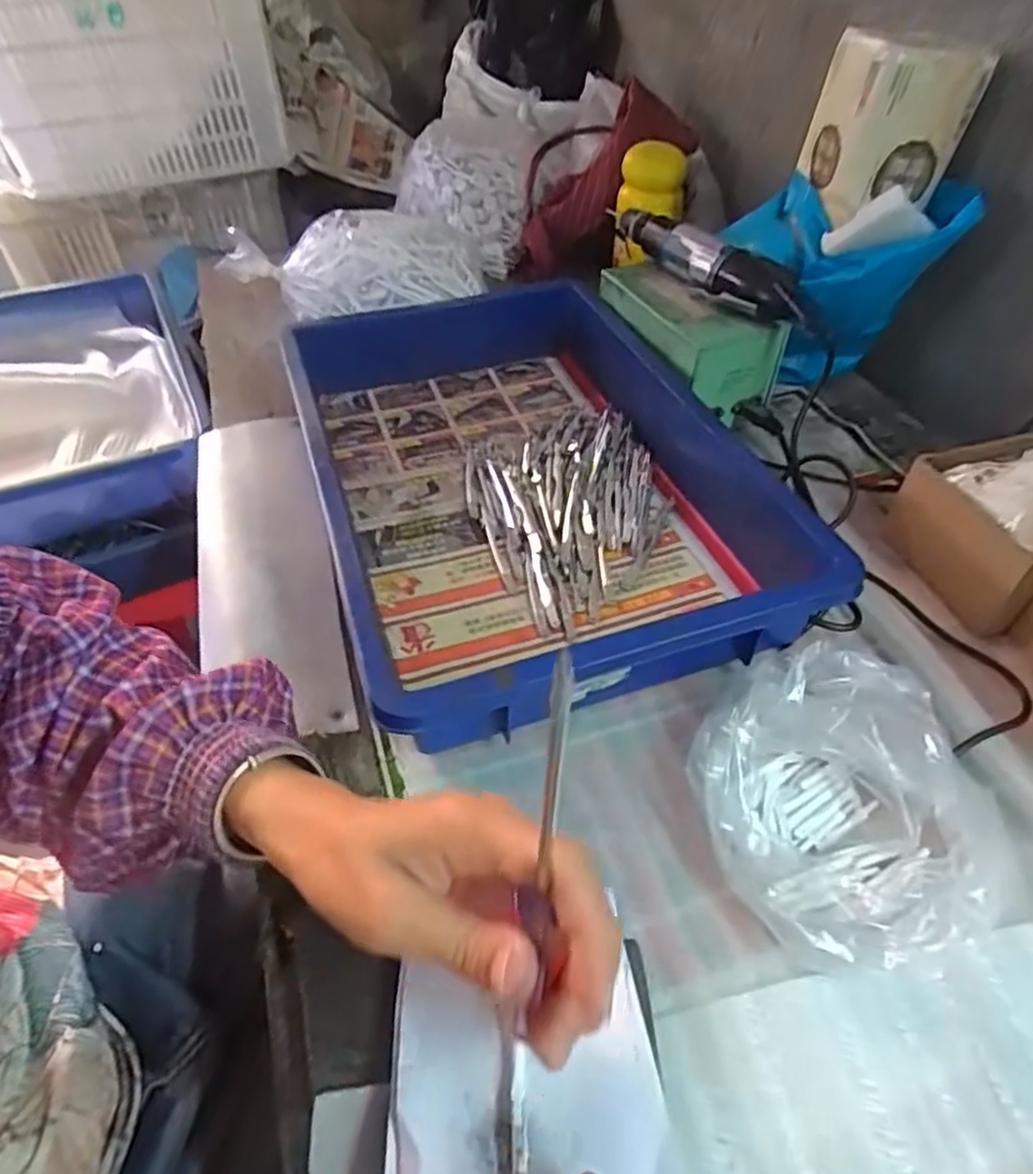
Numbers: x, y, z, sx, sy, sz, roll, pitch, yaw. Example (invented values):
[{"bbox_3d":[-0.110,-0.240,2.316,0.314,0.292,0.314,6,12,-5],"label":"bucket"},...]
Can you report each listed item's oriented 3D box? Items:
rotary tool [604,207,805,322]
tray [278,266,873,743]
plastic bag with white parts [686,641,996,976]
[{"bbox_3d":[0.150,-0.283,0.599,0.035,0.043,0.241,-28,52,-24],"label":"rotary tool"},{"bbox_3d":[0.010,-0.106,0.536,0.318,0.070,0.446,-14,48,-13],"label":"tray"},{"bbox_3d":[0.161,0.105,0.341,0.147,0.060,0.137,24,51,21],"label":"plastic bag with white parts"}]

